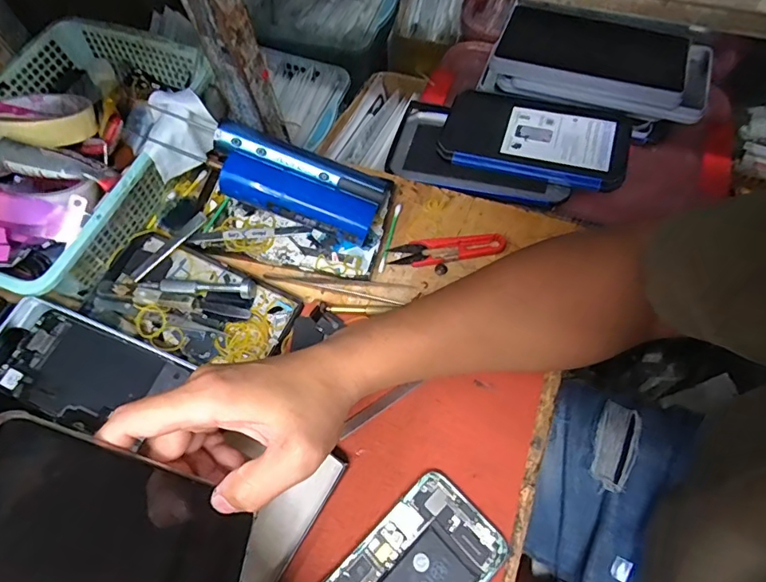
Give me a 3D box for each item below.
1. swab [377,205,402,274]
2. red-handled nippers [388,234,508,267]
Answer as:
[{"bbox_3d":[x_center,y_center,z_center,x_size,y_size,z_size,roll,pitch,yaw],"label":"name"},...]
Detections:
[{"bbox_3d":[0.007,-0.050,0.434,0.006,0.006,0.070,14,65,7],"label":"swab"},{"bbox_3d":[0.057,-0.038,0.422,0.100,0.013,0.025,-6,66,1],"label":"red-handled nippers"}]

